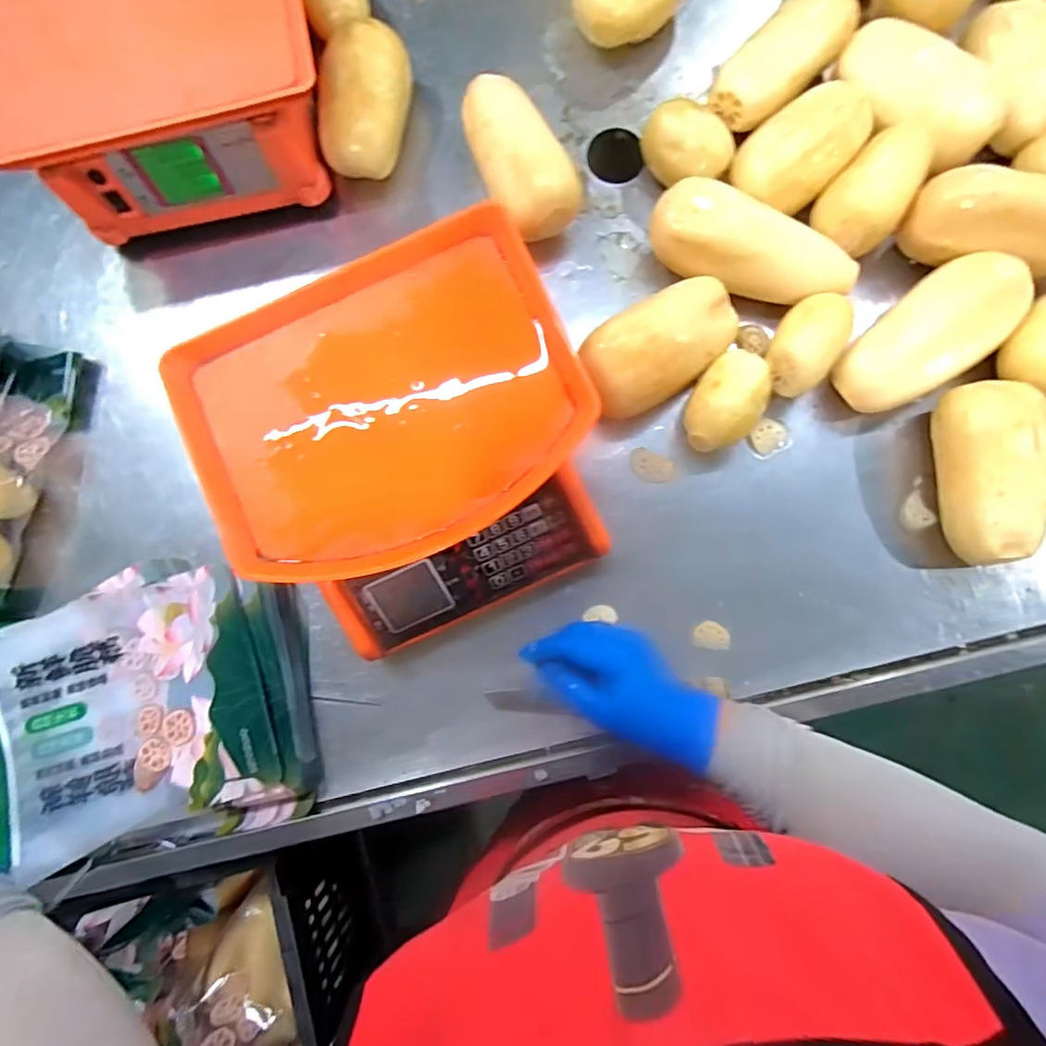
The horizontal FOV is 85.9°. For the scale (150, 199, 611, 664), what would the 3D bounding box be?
[{"bbox_3d":[-0.090,-0.059,0.455,0.282,0.098,0.275,-25,83,1],"label":"scale"}]

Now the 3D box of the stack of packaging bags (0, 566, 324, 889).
[{"bbox_3d":[-0.378,0.179,0.503,0.368,0.049,0.224,-13,84,2],"label":"stack of packaging bags"}]

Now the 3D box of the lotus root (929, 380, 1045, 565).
[{"bbox_3d":[0.386,-0.040,0.468,0.066,0.062,0.140,-3,84,3],"label":"lotus root"}]

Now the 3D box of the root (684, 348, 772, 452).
[{"bbox_3d":[0.176,-0.103,0.491,0.061,0.055,0.087,31,87,6],"label":"root"}]

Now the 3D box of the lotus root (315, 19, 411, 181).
[{"bbox_3d":[-0.150,-0.389,0.531,0.073,0.070,0.119,11,85,5],"label":"lotus root"}]

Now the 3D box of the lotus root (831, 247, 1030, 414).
[{"bbox_3d":[0.348,-0.161,0.484,0.167,0.064,0.081,-35,83,0],"label":"lotus root"}]

